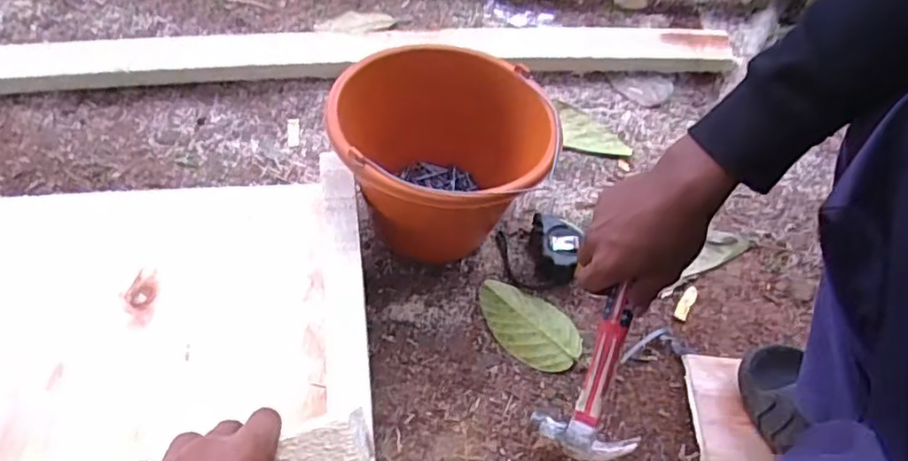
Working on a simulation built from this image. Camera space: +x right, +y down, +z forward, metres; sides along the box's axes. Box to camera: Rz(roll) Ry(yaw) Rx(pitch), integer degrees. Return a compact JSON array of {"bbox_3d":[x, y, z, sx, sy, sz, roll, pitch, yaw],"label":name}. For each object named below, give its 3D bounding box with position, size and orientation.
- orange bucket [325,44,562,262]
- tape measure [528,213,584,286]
[{"bbox_3d":[-0.008,-0.080,0.738,0.237,0.197,0.252,1,52,-2],"label":"orange bucket"},{"bbox_3d":[0.120,0.025,0.756,0.060,0.041,0.084,12,52,6],"label":"tape measure"}]

